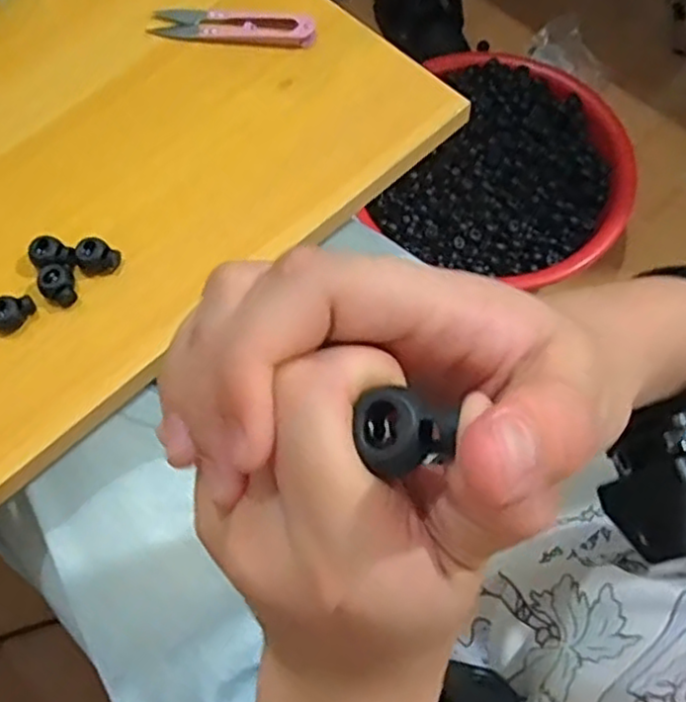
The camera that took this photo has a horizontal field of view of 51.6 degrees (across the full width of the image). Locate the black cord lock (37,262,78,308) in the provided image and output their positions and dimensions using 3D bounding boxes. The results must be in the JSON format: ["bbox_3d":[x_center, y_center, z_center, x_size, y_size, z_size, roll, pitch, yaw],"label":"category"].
[{"bbox_3d":[-0.143,-0.033,0.356,0.017,0.011,0.024,-39,69,-13],"label":"black cord lock"}]

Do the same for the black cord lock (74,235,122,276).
[{"bbox_3d":[-0.125,-0.048,0.361,0.017,0.013,0.019,39,74,18],"label":"black cord lock"}]

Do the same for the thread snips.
[{"bbox_3d":[-0.067,-0.195,0.427,0.101,0.007,0.021,9,67,7],"label":"thread snips"}]

